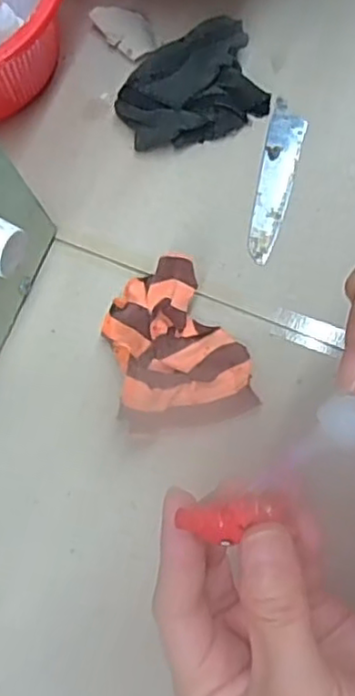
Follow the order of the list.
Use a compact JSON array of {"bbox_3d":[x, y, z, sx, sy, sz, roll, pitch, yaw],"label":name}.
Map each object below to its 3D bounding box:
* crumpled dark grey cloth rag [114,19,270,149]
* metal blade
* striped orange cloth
[{"bbox_3d":[0.009,-0.150,0.382,0.083,0.029,0.055,-31,76,-3],"label":"crumpled dark grey cloth rag"},{"bbox_3d":[0.057,-0.098,0.375,0.021,0.004,0.100,12,77,8],"label":"metal blade"},{"bbox_3d":[-0.001,-0.001,0.342,0.069,0.030,0.086,-14,75,1],"label":"striped orange cloth"}]

